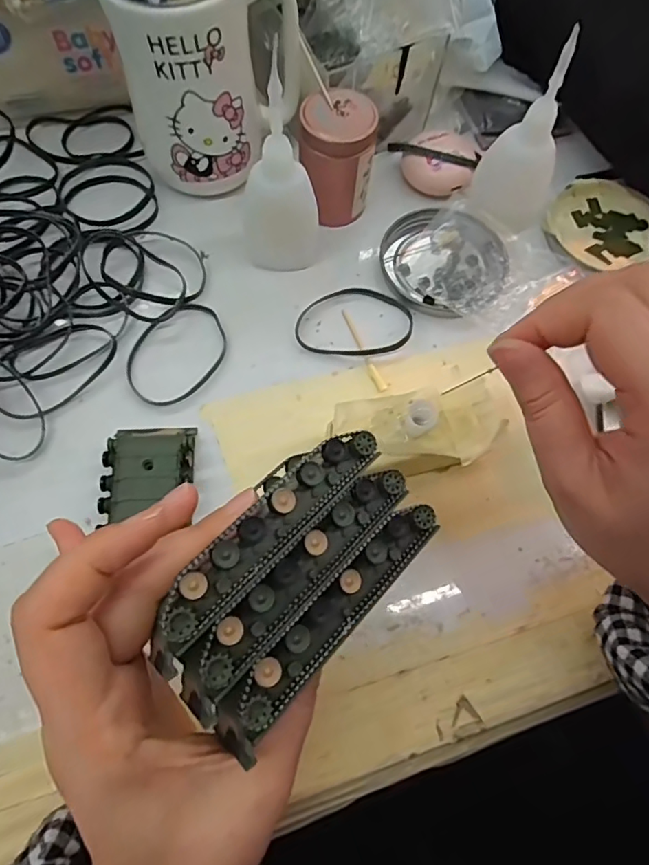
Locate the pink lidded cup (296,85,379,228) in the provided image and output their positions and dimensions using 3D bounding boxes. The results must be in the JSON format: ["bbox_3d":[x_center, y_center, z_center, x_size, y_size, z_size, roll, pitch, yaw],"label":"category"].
[{"bbox_3d":[0.007,-0.167,0.327,0.043,0.061,0.040,1,69,-3],"label":"pink lidded cup"}]

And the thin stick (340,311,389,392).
[{"bbox_3d":[0.022,-0.050,0.314,0.007,0.005,0.059,-21,71,-10],"label":"thin stick"}]

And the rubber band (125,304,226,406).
[{"bbox_3d":[-0.085,-0.046,0.307,0.049,0.006,0.065,42,74,5],"label":"rubber band"}]

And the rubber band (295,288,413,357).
[{"bbox_3d":[0.018,-0.068,0.321,0.070,0.006,0.049,5,66,3],"label":"rubber band"}]

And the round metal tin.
[{"bbox_3d":[0.075,-0.109,0.335,0.075,0.010,0.080,1,69,-3],"label":"round metal tin"}]

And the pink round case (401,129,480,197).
[{"bbox_3d":[0.076,-0.180,0.356,0.046,0.019,0.043,1,69,-3],"label":"pink round case"}]

